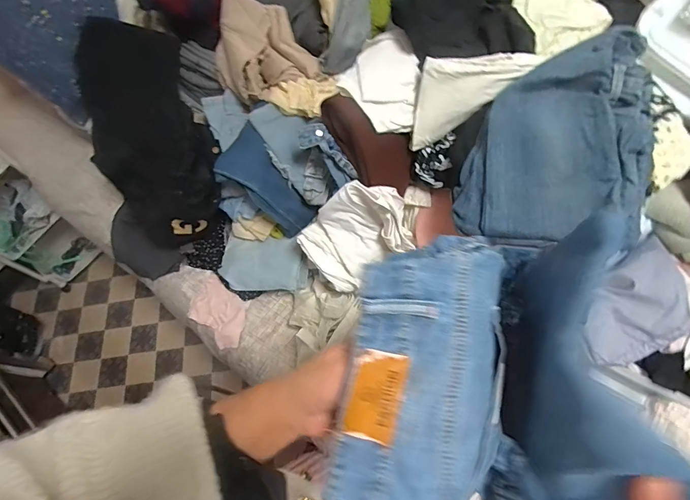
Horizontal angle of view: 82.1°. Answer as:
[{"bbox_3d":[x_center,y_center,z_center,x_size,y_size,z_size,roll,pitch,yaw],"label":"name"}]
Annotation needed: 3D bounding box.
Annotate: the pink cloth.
[{"bbox_3d":[-0.293,0.146,0.927,0.157,0.037,0.107,40,75,17],"label":"pink cloth"}]

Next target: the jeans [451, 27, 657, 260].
[{"bbox_3d":[0.278,-0.144,0.543,0.235,0.068,0.267,3,91,28],"label":"jeans"}]

